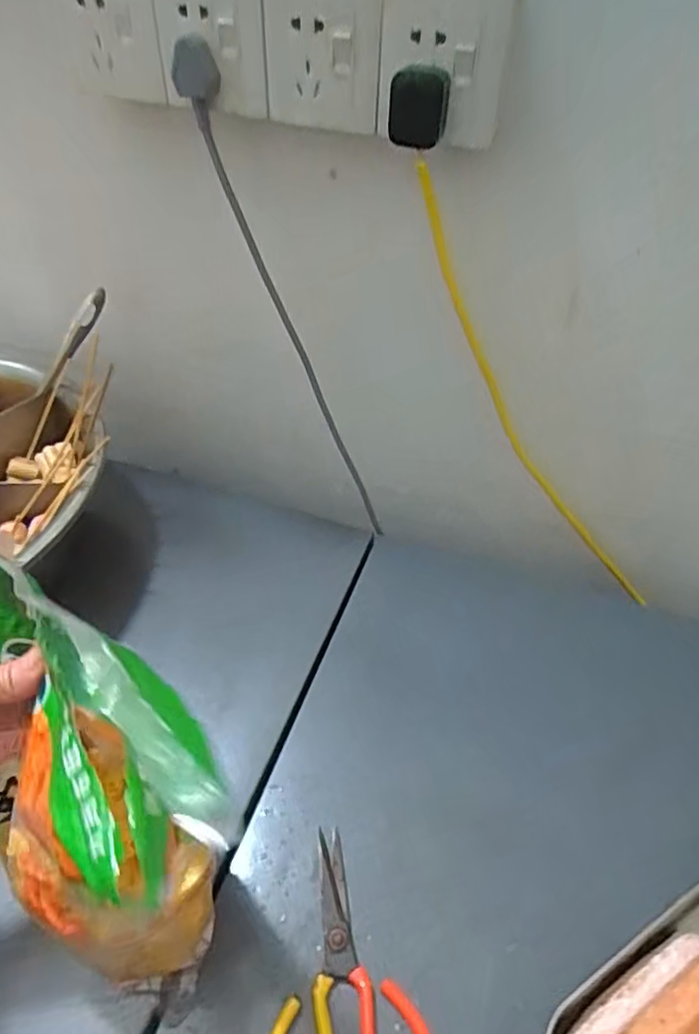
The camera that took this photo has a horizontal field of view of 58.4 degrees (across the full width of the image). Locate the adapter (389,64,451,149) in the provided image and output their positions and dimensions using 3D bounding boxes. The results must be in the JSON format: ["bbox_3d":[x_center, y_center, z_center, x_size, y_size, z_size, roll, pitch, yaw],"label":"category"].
[{"bbox_3d":[0.050,-0.293,0.453,0.042,0.049,0.027,4,46,2],"label":"adapter"}]

